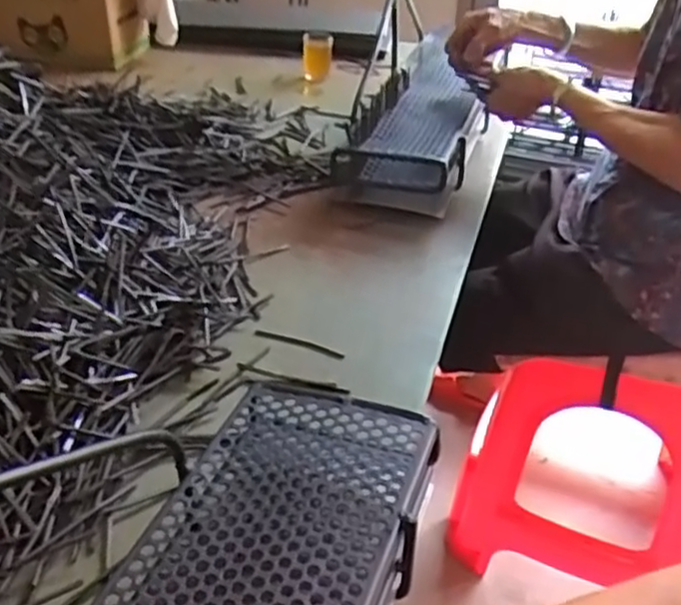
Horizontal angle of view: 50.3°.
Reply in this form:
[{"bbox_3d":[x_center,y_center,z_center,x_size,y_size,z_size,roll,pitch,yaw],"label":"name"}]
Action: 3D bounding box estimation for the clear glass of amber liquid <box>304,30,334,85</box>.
[{"bbox_3d":[-0.044,-0.465,1.385,0.055,0.086,0.067,2,34,2],"label":"clear glass of amber liquid"}]

